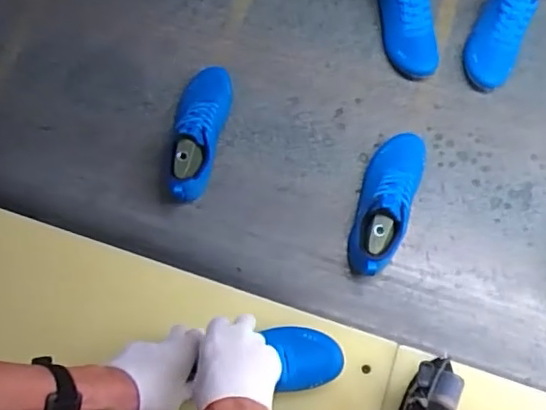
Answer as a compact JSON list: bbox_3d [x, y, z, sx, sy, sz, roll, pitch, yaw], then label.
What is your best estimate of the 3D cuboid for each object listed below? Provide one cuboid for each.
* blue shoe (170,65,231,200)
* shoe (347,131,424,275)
[{"bbox_3d":[-0.116,-0.121,0.880,0.083,0.091,0.241,6,71,3],"label":"blue shoe"},{"bbox_3d":[0.167,-0.010,0.832,0.078,0.085,0.240,21,73,7],"label":"shoe"}]

